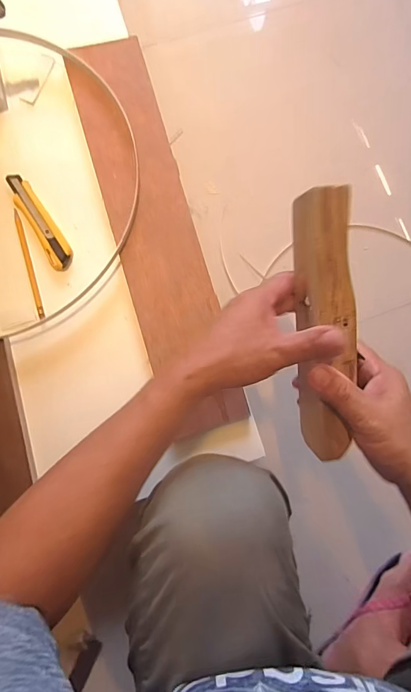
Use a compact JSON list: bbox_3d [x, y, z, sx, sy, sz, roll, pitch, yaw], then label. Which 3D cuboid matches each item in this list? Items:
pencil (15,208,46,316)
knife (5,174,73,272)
[{"bbox_3d":[-0.244,-0.111,0.557,0.009,0.007,0.151,-15,86,-5],"label":"pencil"},{"bbox_3d":[-0.229,-0.173,0.559,0.033,0.016,0.146,-31,87,-6],"label":"knife"}]

